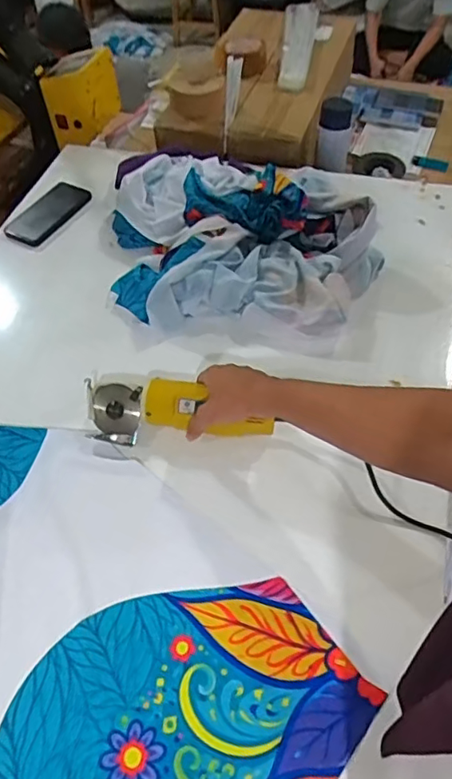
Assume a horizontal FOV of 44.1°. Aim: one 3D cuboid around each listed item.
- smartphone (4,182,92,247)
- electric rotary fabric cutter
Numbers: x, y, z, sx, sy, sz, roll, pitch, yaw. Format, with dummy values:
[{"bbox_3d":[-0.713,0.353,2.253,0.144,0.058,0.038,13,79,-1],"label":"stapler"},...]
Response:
[{"bbox_3d":[-0.333,-0.334,1.042,0.089,0.004,0.177,22,57,19],"label":"smartphone"},{"bbox_3d":[-0.064,0.030,0.711,0.241,0.052,0.071,5,55,7],"label":"electric rotary fabric cutter"}]

